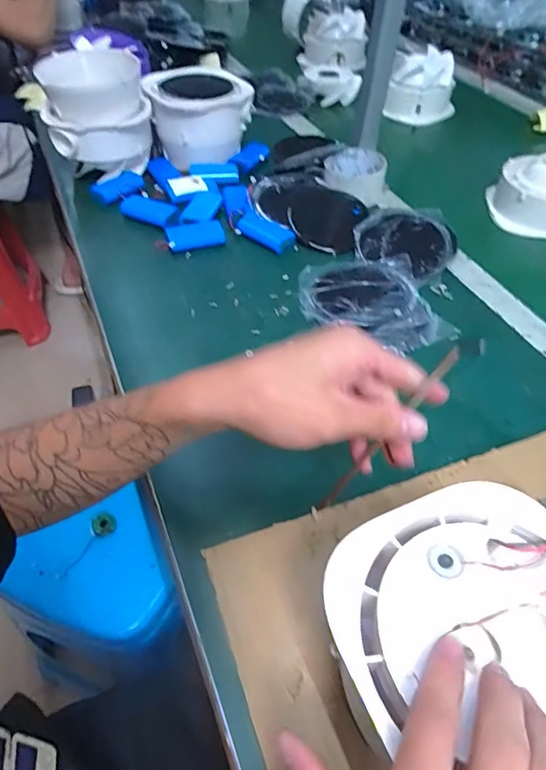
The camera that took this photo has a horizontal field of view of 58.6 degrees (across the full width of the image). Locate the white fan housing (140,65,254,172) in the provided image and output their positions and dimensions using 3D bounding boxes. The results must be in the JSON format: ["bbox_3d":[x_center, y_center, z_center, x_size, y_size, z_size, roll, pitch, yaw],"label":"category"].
[{"bbox_3d":[-0.111,-0.411,0.735,0.145,0.081,0.140,-18,53,-15],"label":"white fan housing"}]

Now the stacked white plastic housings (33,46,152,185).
[{"bbox_3d":[-0.233,-0.362,0.652,0.129,0.121,0.132,-10,51,-9],"label":"stacked white plastic housings"}]

